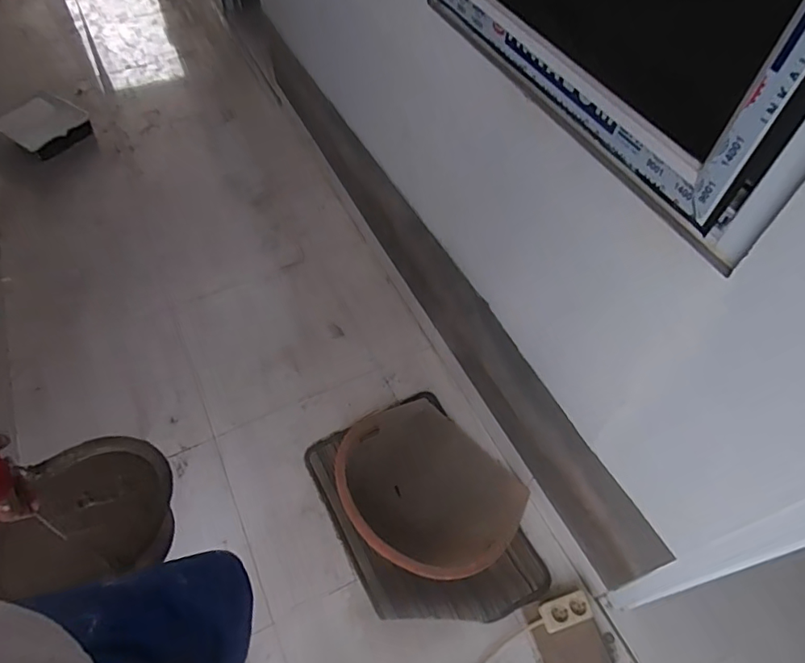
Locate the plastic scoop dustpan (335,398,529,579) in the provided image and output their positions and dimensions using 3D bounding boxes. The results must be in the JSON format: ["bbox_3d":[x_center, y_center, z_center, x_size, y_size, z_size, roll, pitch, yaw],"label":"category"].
[{"bbox_3d":[0.052,0.384,1.285,0.438,0.132,0.347,39,64,24],"label":"plastic scoop dustpan"}]

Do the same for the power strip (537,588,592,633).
[{"bbox_3d":[0.360,0.620,1.160,0.109,0.037,0.059,-17,57,-11],"label":"power strip"}]

